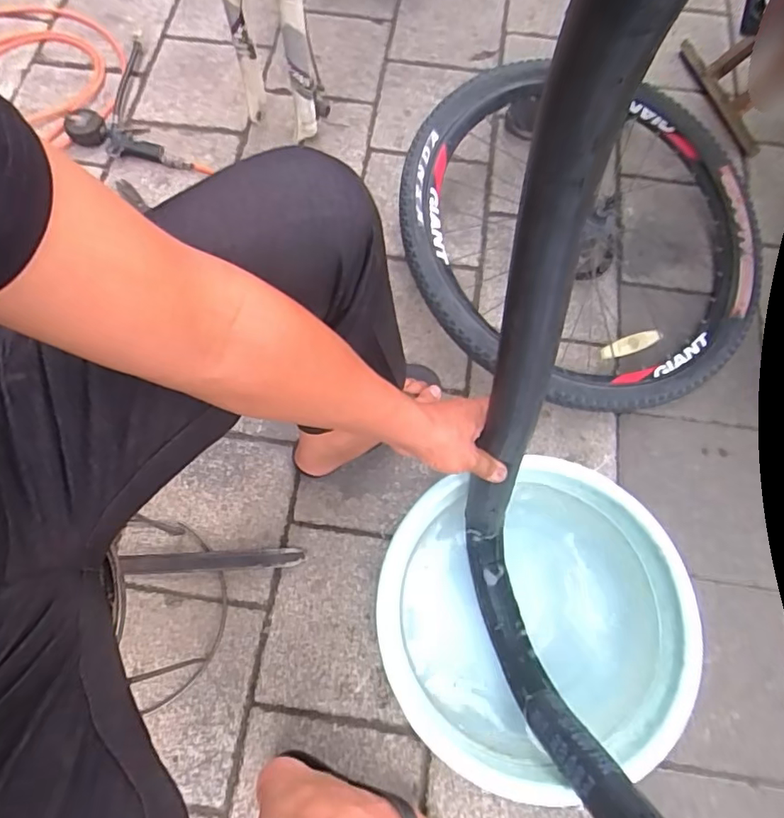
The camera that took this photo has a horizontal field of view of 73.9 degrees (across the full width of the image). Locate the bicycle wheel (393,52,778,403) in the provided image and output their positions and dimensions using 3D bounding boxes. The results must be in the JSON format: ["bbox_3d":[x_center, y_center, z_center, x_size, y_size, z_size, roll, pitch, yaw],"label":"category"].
[{"bbox_3d":[0.349,-0.310,0.888,0.662,0.167,0.626,0,69,1],"label":"bicycle wheel"}]

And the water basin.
[{"bbox_3d":[0.177,0.269,0.688,0.360,0.154,0.347,0,69,1],"label":"water basin"}]

